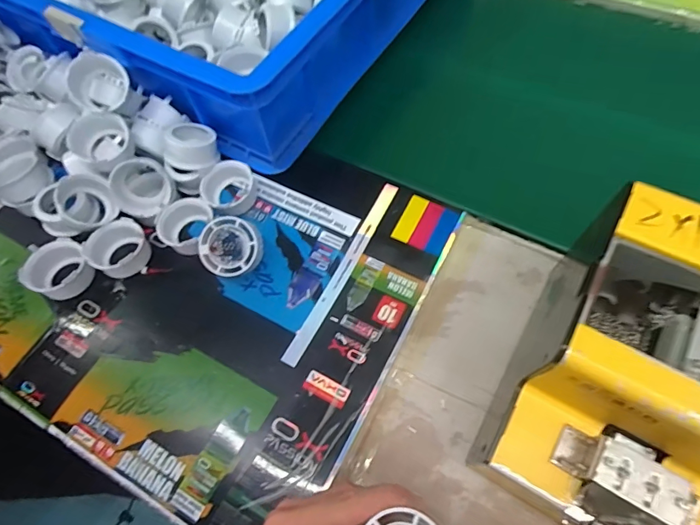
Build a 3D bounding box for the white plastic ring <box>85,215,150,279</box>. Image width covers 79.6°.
[{"bbox_3d":[-0.223,-0.014,0.407,0.048,0.028,0.053,34,70,19],"label":"white plastic ring"}]

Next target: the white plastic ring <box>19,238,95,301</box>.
[{"bbox_3d":[-0.274,0.007,0.399,0.052,0.025,0.053,-2,62,3],"label":"white plastic ring"}]

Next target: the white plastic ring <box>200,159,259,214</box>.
[{"bbox_3d":[-0.125,-0.078,0.433,0.052,0.034,0.046,-40,67,-16],"label":"white plastic ring"}]

